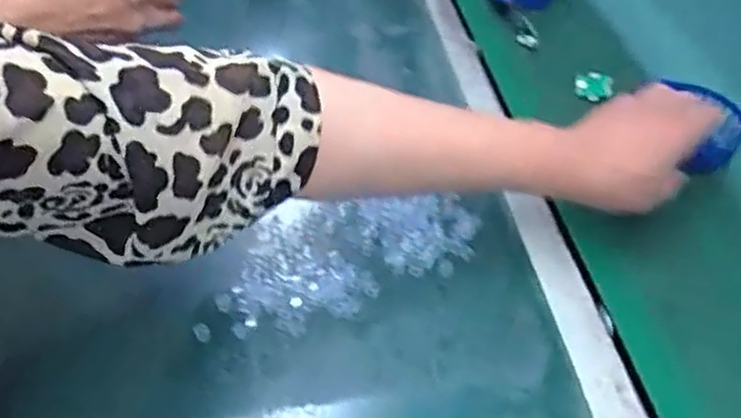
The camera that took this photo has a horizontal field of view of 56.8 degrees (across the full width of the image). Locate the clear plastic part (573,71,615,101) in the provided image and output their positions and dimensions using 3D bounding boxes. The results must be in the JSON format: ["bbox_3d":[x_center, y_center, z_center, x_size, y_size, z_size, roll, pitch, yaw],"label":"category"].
[{"bbox_3d":[0.206,-0.112,0.634,0.034,0.025,0.011,14,48,12],"label":"clear plastic part"}]

